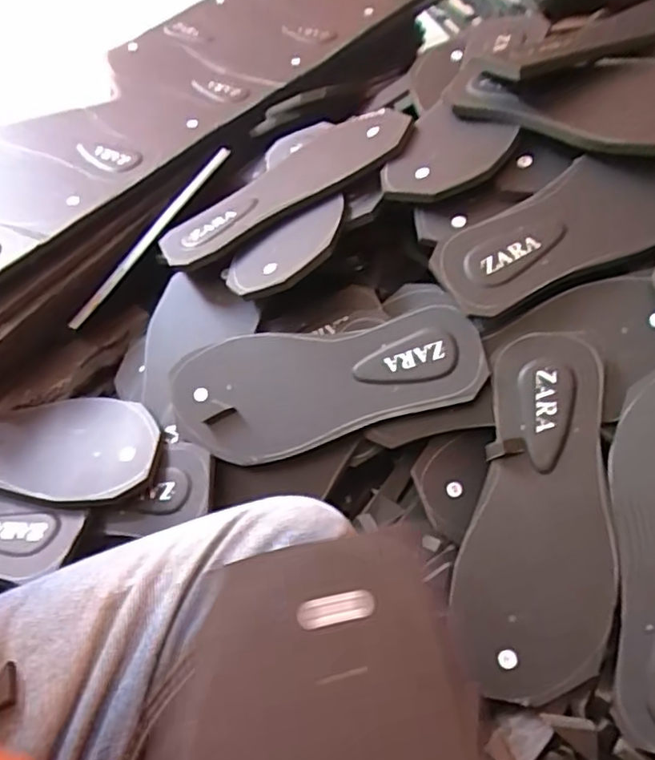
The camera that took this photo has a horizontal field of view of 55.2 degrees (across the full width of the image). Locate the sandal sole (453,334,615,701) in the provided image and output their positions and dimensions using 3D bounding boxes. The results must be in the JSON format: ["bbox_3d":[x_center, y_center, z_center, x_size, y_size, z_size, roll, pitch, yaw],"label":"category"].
[{"bbox_3d":[0.142,0.086,0.415,0.093,0.009,0.233,9,79,21],"label":"sandal sole"}]

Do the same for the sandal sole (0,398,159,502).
[{"bbox_3d":[-0.275,0.056,0.534,0.283,0.013,0.094,-1,53,13],"label":"sandal sole"}]

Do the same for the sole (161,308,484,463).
[{"bbox_3d":[-0.005,0.004,0.491,0.242,0.011,0.098,-11,76,13],"label":"sole"}]

